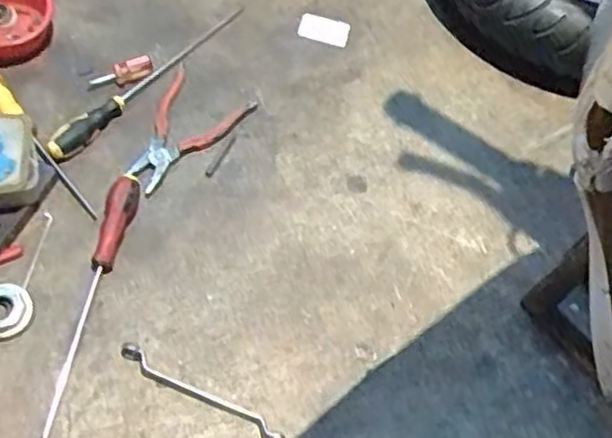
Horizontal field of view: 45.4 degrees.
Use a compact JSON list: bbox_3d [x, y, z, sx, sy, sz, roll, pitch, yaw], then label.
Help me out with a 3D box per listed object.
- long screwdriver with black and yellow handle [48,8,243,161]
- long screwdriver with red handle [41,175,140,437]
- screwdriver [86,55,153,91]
[{"bbox_3d":[-0.197,-0.184,0.925,0.024,0.031,0.322,38,64,12],"label":"long screwdriver with black and yellow handle"},{"bbox_3d":[-0.230,0.087,0.785,0.024,0.038,0.300,12,62,-1],"label":"long screwdriver with red handle"},{"bbox_3d":[-0.235,-0.183,0.922,0.085,0.023,0.021,-20,64,5],"label":"screwdriver"}]

